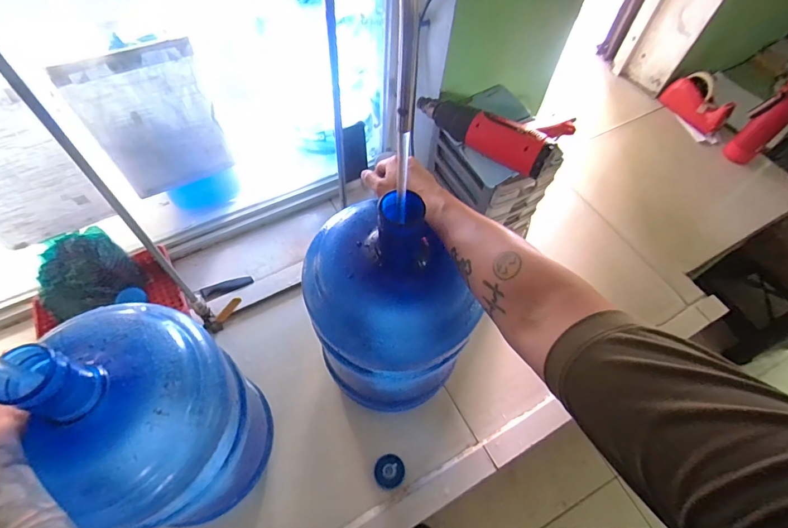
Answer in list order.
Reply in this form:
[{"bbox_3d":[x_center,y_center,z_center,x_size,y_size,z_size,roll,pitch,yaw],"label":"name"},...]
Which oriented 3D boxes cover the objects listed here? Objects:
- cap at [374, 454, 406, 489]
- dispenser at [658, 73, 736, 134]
[{"bbox_3d":[-0.008,0.379,0.761,0.054,0.012,0.055,1,59,-2],"label":"cap"},{"bbox_3d":[0.942,-0.505,1.290,0.074,0.145,0.202,-36,68,-22],"label":"dispenser"}]

